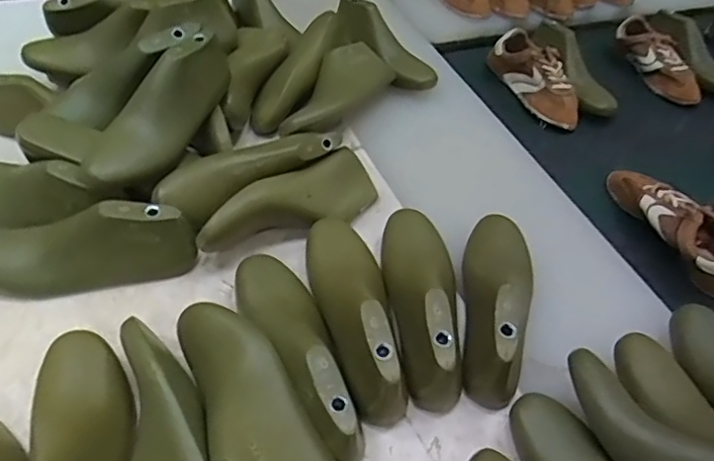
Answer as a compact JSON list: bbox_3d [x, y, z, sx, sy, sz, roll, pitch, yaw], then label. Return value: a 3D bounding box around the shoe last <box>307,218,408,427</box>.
[{"bbox_3d":[0.001,0.065,0.557,0.073,0.079,0.227,-8,50,-12],"label":"shoe last"}]

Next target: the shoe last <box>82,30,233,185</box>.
[{"bbox_3d":[-0.219,-0.141,0.644,0.076,0.077,0.226,23,65,15],"label":"shoe last"}]

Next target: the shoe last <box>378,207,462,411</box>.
[{"bbox_3d":[0.070,0.056,0.575,0.076,0.082,0.229,-1,49,-5],"label":"shoe last"}]

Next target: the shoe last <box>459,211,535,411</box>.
[{"bbox_3d":[0.145,0.063,0.586,0.071,0.096,0.222,13,49,7],"label":"shoe last"}]

